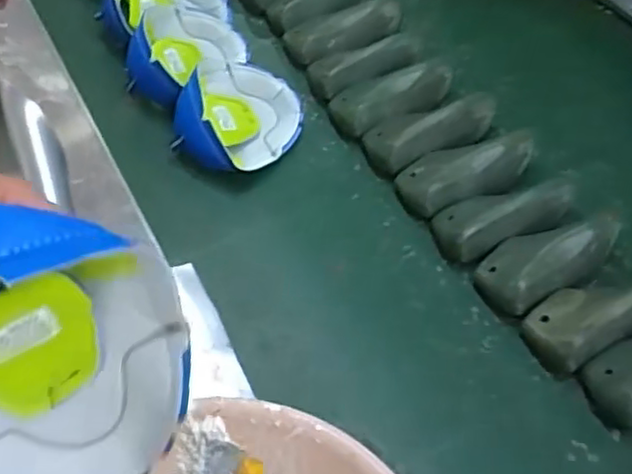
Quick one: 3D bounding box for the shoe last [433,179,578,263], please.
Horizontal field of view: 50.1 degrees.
[{"bbox_3d":[0.220,-0.033,0.777,0.168,0.050,0.076,-21,56,-16],"label":"shoe last"}]

